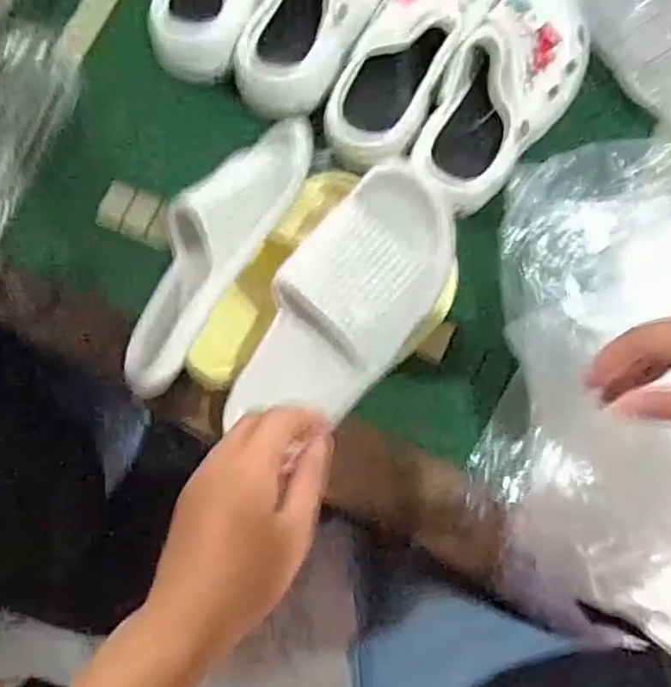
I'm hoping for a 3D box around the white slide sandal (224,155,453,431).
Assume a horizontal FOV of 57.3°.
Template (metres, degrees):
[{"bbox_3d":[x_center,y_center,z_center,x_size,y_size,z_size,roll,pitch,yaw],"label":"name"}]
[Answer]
[{"bbox_3d":[-0.001,-0.017,0.519,0.109,0.070,0.266,39,105,8],"label":"white slide sandal"}]

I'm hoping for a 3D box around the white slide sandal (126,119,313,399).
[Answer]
[{"bbox_3d":[-0.122,-0.086,0.570,0.087,0.075,0.283,34,99,8],"label":"white slide sandal"}]

